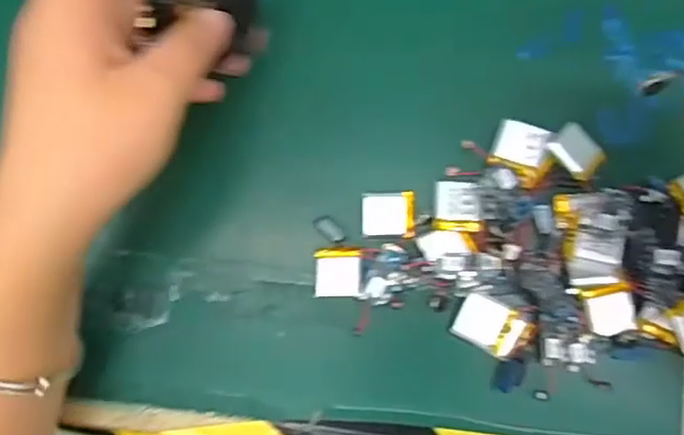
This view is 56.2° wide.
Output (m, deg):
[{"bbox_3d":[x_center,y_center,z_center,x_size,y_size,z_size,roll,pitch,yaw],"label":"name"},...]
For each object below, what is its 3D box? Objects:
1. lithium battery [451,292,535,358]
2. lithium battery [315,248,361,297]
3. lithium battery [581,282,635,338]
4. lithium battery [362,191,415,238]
[{"bbox_3d":[0.067,0.049,0.285,0.033,0.005,0.021,28,87,8],"label":"lithium battery"},{"bbox_3d":[-0.002,0.025,0.297,0.021,0.005,0.022,-1,84,5],"label":"lithium battery"},{"bbox_3d":[0.119,0.040,0.282,0.019,0.010,0.022,-17,82,3],"label":"lithium battery"},{"bbox_3d":[0.021,-0.001,0.297,0.024,0.004,0.020,-2,83,5],"label":"lithium battery"}]

